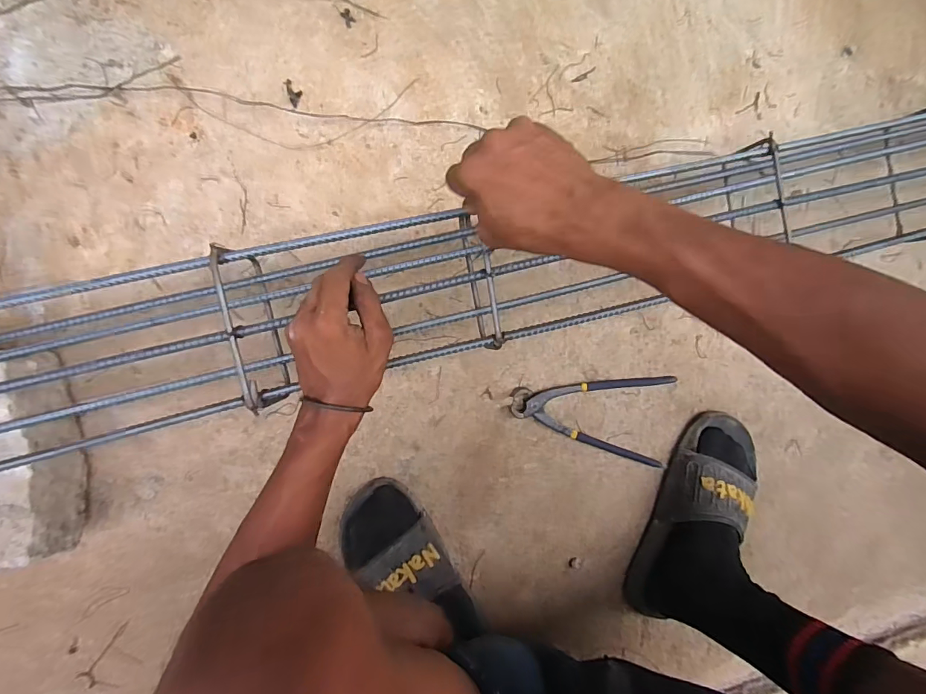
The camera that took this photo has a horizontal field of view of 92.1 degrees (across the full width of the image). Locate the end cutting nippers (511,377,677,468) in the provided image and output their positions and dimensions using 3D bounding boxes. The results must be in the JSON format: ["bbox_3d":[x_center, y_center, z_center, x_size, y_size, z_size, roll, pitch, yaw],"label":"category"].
[{"bbox_3d":[0.163,0.076,0.554,0.204,0.017,0.111,12,91,-8],"label":"end cutting nippers"}]

